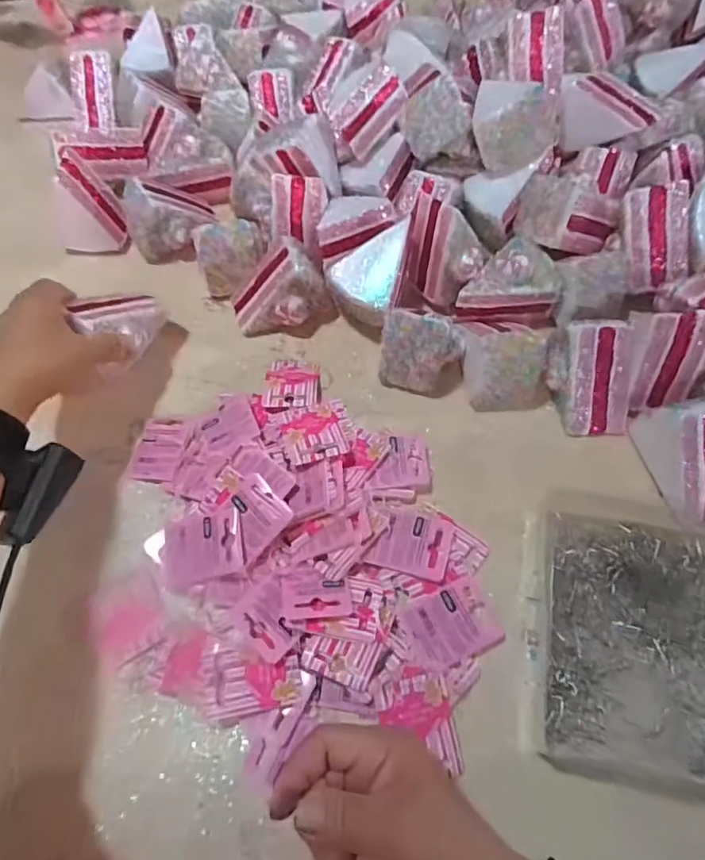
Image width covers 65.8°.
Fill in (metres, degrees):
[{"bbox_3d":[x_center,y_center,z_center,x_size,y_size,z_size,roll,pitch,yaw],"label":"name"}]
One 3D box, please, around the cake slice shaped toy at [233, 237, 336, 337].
[{"bbox_3d":[-0.067,-0.133,0.502,0.090,0.059,0.064,-12,60,-6],"label":"cake slice shaped toy"}]

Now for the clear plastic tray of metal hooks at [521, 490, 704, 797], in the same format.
[{"bbox_3d":[0.241,0.147,0.373,0.236,0.023,0.177,9,60,6],"label":"clear plastic tray of metal hooks"}]

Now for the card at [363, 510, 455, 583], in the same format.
[{"bbox_3d":[0.044,0.082,0.397,0.055,0.005,0.047,15,61,9],"label":"card"}]

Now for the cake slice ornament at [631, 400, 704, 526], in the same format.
[{"bbox_3d":[0.264,0.018,0.406,0.065,0.060,0.088,-11,60,-6],"label":"cake slice ornament"}]

